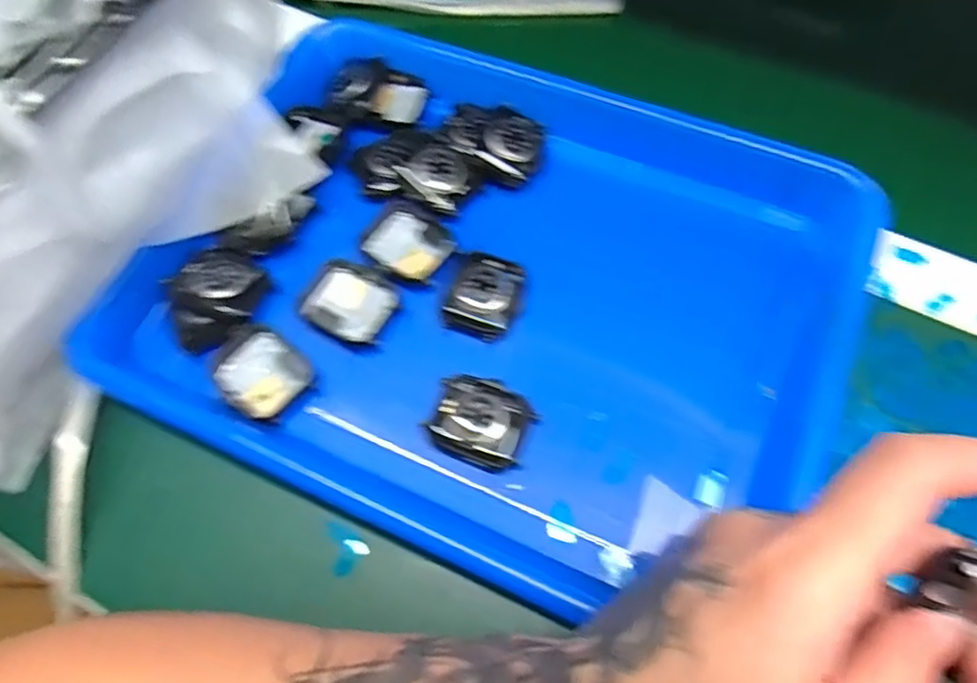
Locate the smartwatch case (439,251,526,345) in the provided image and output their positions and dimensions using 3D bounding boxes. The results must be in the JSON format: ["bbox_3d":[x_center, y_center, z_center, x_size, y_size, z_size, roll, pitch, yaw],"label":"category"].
[{"bbox_3d":[-0.002,-0.023,0.314,0.032,0.012,0.042,18,67,11],"label":"smartwatch case"}]

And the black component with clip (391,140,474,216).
[{"bbox_3d":[-0.030,-0.087,0.339,0.038,0.015,0.031,19,67,11],"label":"black component with clip"}]

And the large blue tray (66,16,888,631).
[{"bbox_3d":[0.006,-0.033,0.317,0.313,0.034,0.258,22,67,13],"label":"large blue tray"}]

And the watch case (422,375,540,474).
[{"bbox_3d":[-0.004,0.036,0.290,0.043,0.010,0.037,23,68,13],"label":"watch case"}]

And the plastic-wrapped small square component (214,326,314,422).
[{"bbox_3d":[-0.109,0.015,0.305,0.046,0.005,0.036,38,72,19],"label":"plastic-wrapped small square component"}]

